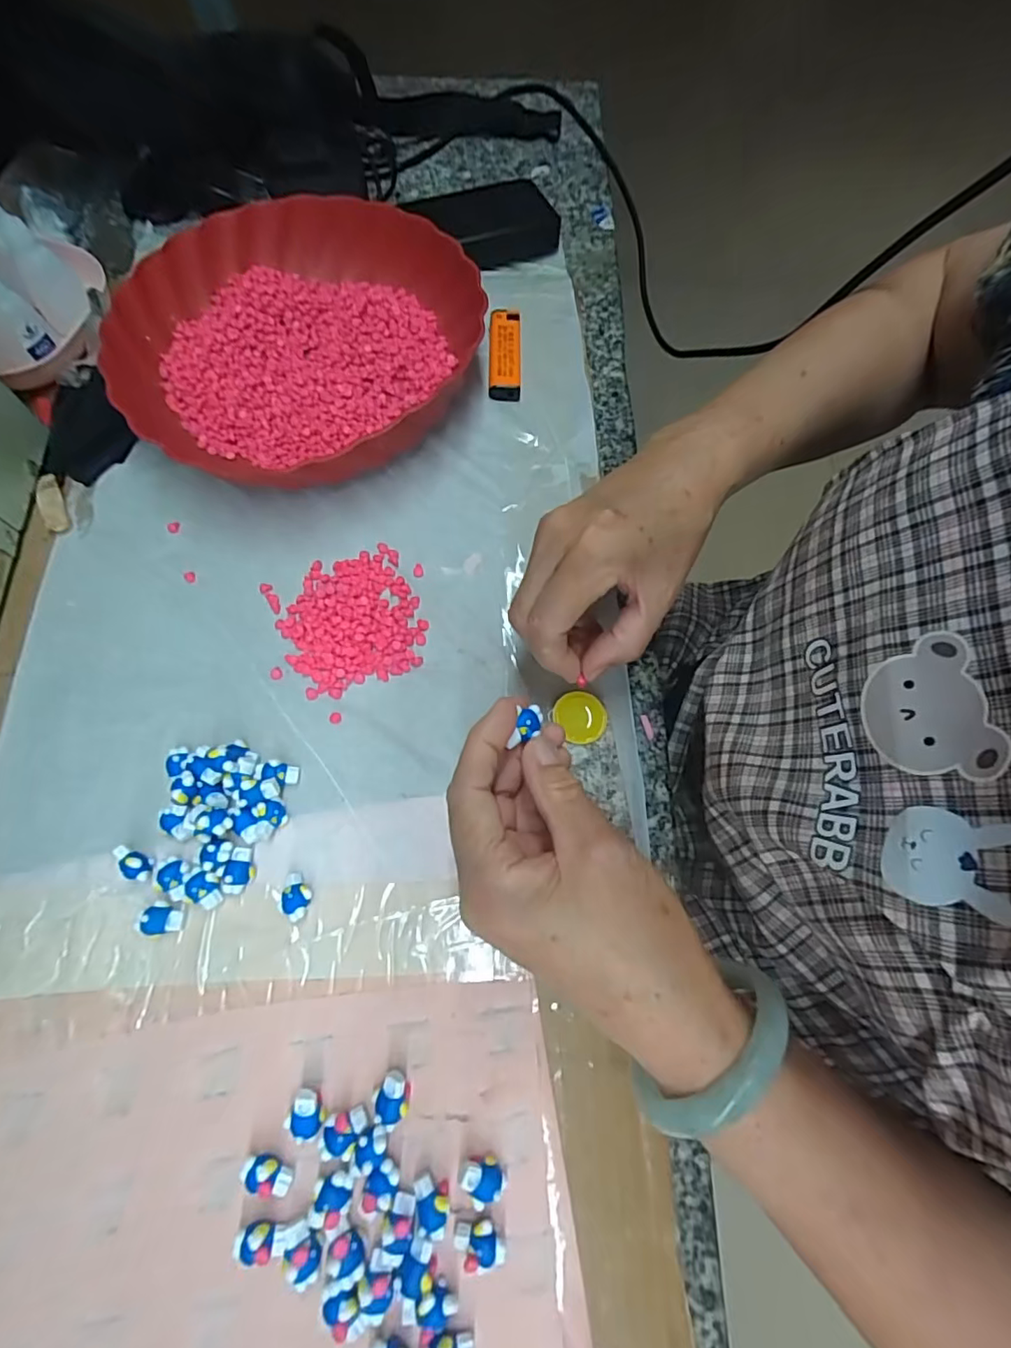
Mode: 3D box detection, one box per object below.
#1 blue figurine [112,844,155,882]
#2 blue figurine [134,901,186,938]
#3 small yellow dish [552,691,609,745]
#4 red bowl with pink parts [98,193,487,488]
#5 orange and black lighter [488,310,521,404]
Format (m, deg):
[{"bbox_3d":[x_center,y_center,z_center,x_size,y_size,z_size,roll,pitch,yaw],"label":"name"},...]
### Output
[{"bbox_3d":[-0.190,0.097,0.278,0.019,0.011,0.011,26,72,8],"label":"blue figurine"},{"bbox_3d":[-0.171,0.122,0.271,0.019,0.011,0.015,11,71,3],"label":"blue figurine"},{"bbox_3d":[0.042,0.023,0.299,0.026,0.006,0.028,0,70,-1],"label":"small yellow dish"},{"bbox_3d":[-0.141,-0.228,0.371,0.234,0.048,0.223,13,71,4],"label":"red bowl with pink parts"},{"bbox_3d":[-0.001,-0.234,0.397,0.022,0.012,0.078,0,70,-1],"label":"orange and black lighter"}]

